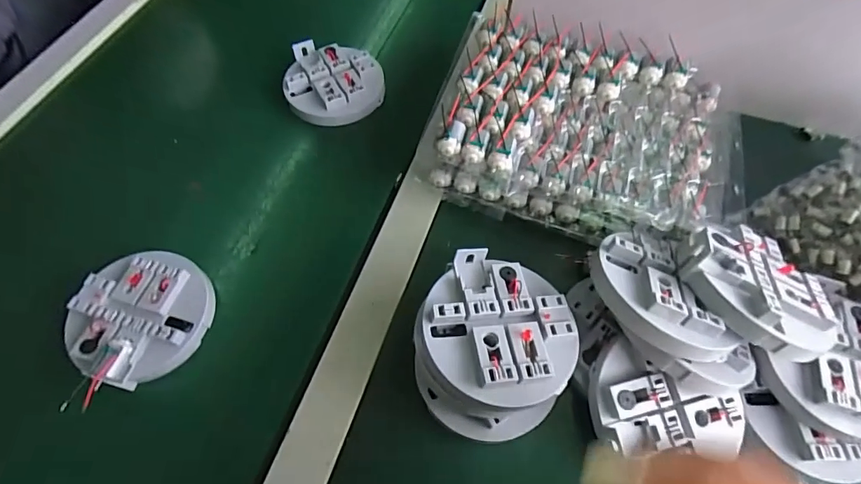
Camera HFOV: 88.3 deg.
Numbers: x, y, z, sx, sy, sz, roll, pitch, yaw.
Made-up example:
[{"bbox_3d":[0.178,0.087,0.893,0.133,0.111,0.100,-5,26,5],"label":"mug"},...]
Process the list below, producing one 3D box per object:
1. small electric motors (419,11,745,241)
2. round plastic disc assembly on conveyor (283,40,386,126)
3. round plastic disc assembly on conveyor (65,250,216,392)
[{"bbox_3d":[0.145,-0.097,0.396,0.270,0.057,0.201,21,63,9],"label":"small electric motors"},{"bbox_3d":[-0.100,-0.169,0.470,0.098,0.026,0.095,1,62,-2],"label":"round plastic disc assembly on conveyor"},{"bbox_3d":[-0.221,0.055,0.341,0.094,0.027,0.098,1,62,-2],"label":"round plastic disc assembly on conveyor"}]

